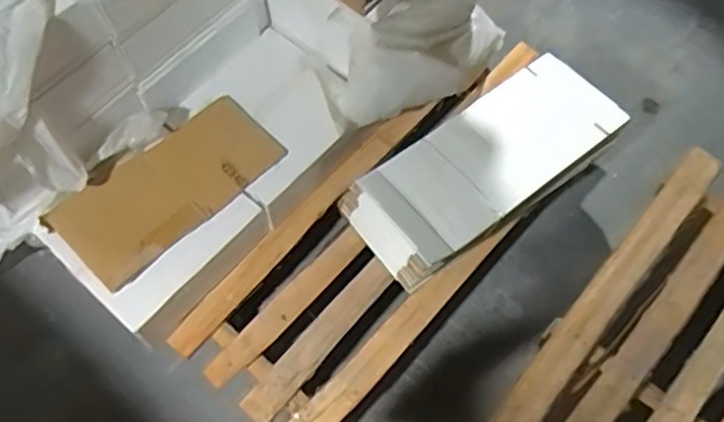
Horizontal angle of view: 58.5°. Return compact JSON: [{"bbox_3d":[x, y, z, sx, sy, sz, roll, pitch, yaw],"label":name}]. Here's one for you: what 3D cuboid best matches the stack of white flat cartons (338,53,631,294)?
[{"bbox_3d":[0.241,-0.088,1.289,0.534,0.134,0.243,-32,70,-13],"label":"stack of white flat cartons"}]

